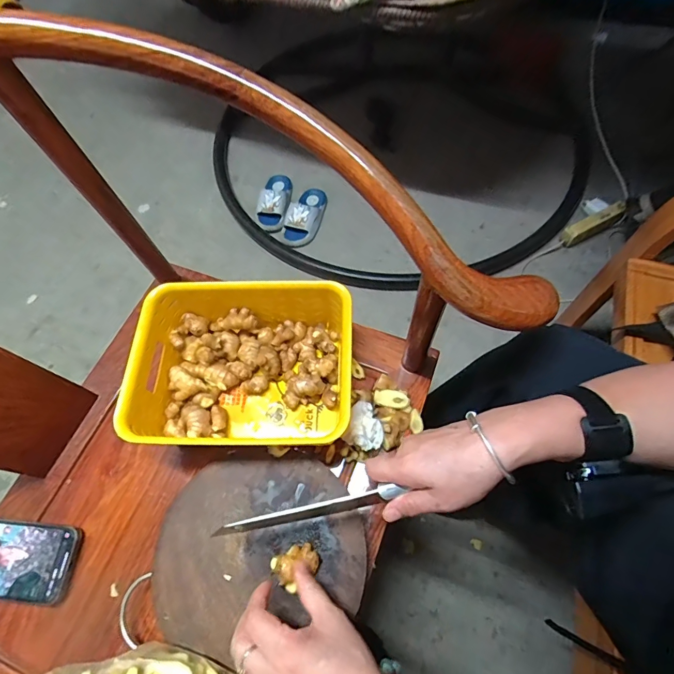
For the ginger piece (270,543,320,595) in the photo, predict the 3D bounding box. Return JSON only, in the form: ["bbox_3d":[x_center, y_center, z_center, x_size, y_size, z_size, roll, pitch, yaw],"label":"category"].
[{"bbox_3d":[-0.041,0.231,0.406,0.043,0.019,0.034,-33,66,-13],"label":"ginger piece"}]

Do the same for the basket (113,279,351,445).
[{"bbox_3d":[-0.115,0.042,0.509,0.263,0.100,0.200,-1,63,3],"label":"basket"}]

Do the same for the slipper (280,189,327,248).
[{"bbox_3d":[-0.099,-0.360,1.209,0.106,0.066,0.196,16,65,11],"label":"slipper"}]

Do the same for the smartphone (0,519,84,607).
[{"bbox_3d":[-0.387,0.260,0.470,0.162,0.012,0.078,4,64,5],"label":"smartphone"}]

